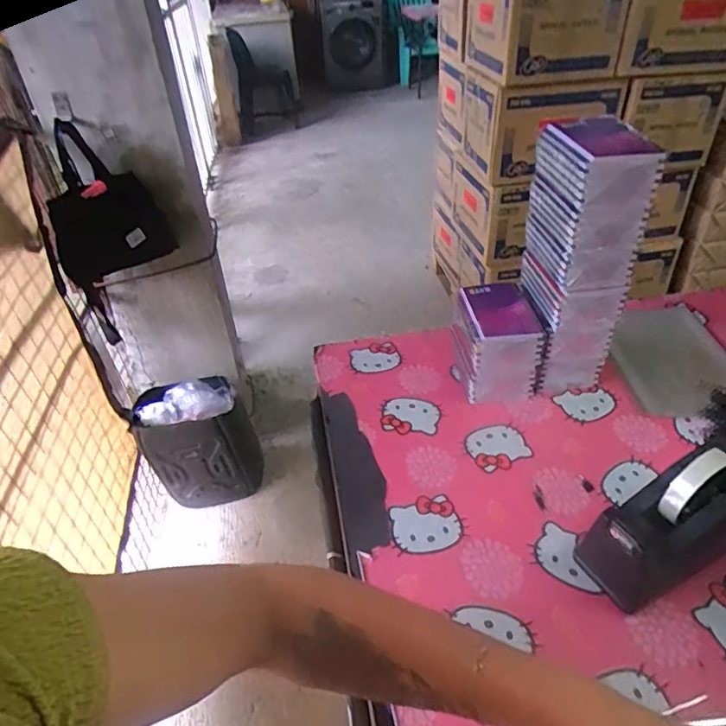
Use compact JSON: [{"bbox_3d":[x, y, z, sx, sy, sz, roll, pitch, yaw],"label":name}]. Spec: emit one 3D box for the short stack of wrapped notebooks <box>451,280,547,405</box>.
[{"bbox_3d":[0.192,-0.036,0.793,0.105,0.112,0.149,-5,39,-2],"label":"short stack of wrapped notebooks"}]

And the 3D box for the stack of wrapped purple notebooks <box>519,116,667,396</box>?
[{"bbox_3d":[0.279,-0.128,0.730,0.099,0.330,0.137,-5,39,-1],"label":"stack of wrapped purple notebooks"}]

